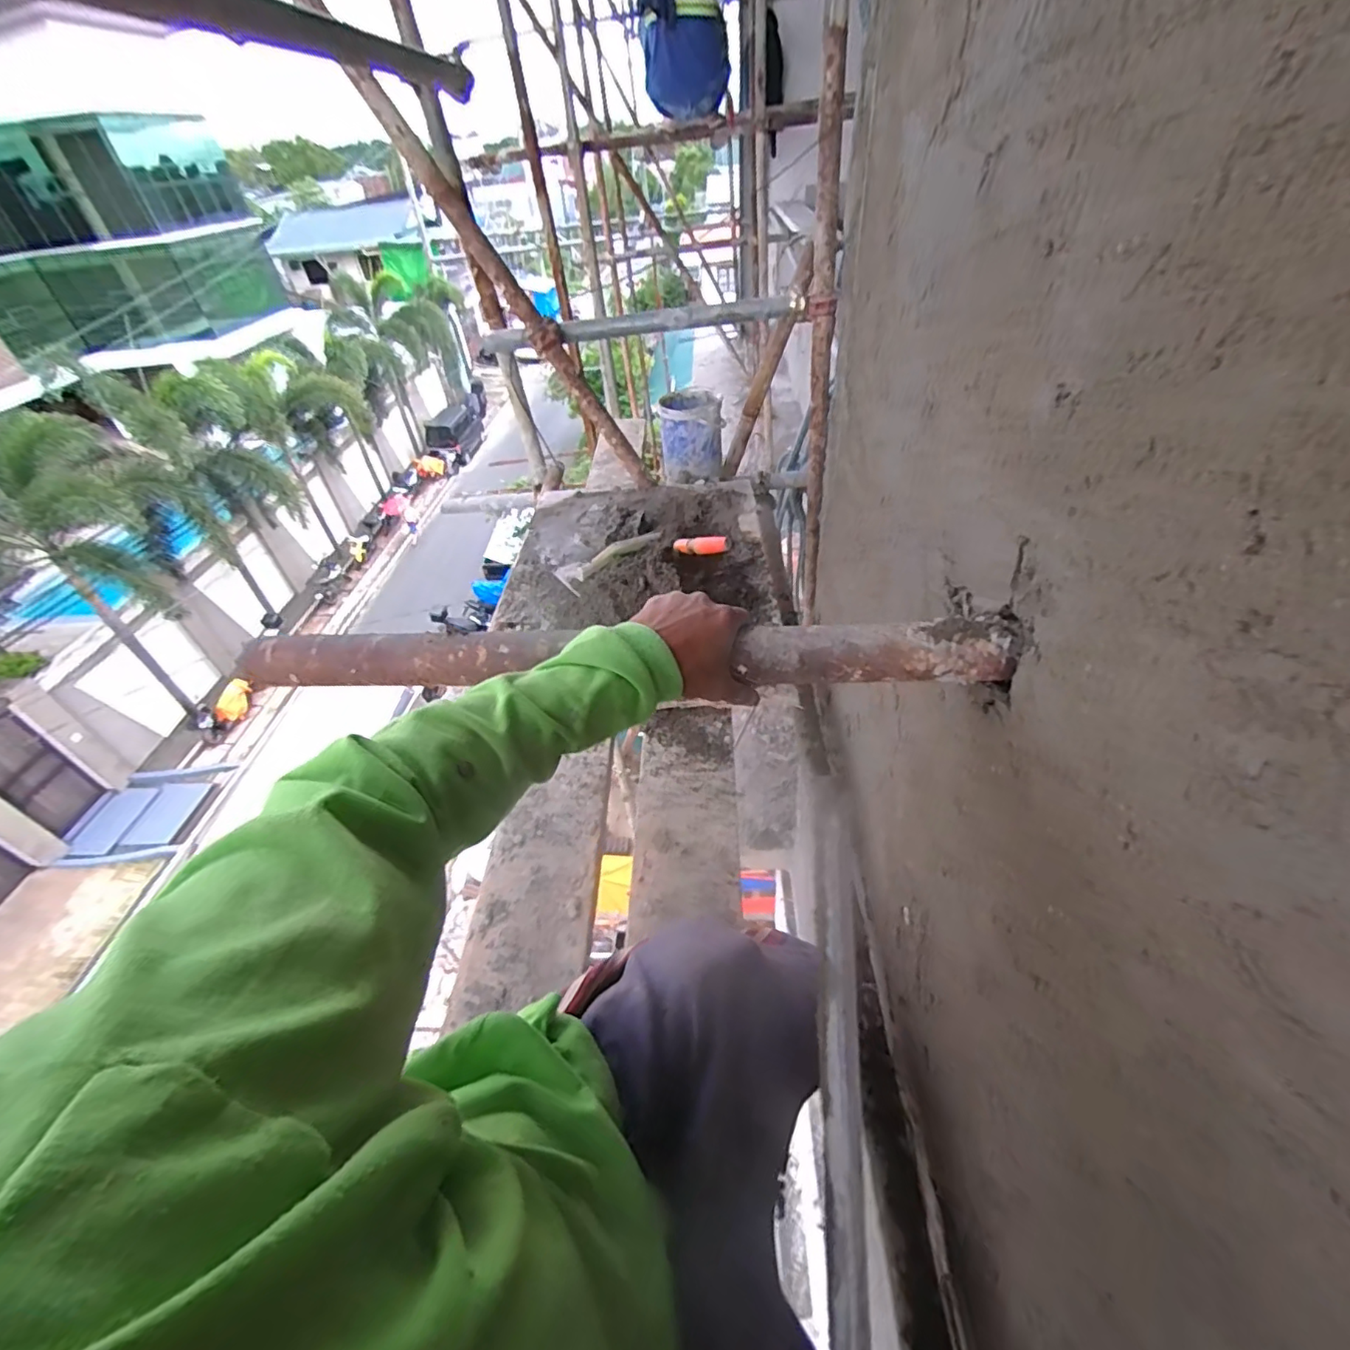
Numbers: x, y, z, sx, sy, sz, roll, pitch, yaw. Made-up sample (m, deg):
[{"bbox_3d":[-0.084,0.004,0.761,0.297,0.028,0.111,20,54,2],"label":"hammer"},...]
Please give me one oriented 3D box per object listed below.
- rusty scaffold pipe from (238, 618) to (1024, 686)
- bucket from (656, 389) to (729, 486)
[{"bbox_3d":[-0.052,-0.015,0.494,0.629,0.045,0.051,1,42,7],"label":"rusty scaffold pipe"},{"bbox_3d":[0.045,-0.658,1.625,0.160,0.179,0.188,-6,42,2],"label":"bucket"}]

